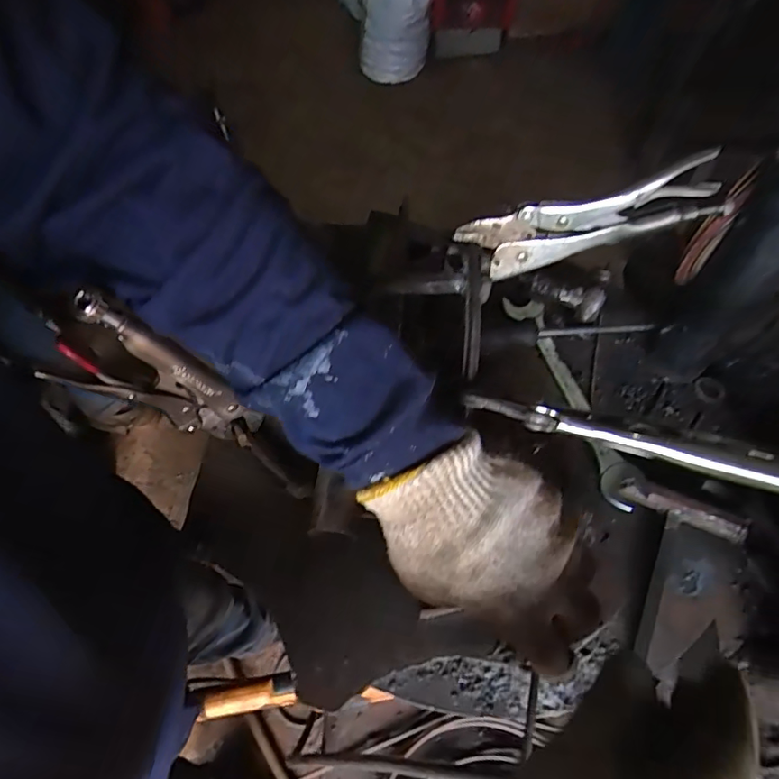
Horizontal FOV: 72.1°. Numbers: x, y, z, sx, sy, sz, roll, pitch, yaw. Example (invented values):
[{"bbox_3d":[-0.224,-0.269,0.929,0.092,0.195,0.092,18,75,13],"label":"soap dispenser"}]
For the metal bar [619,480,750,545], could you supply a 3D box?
[{"bbox_3d":[0.219,0.089,0.401,0.089,0.015,0.019,19,60,13],"label":"metal bar"}]

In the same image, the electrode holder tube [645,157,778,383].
[{"bbox_3d":[0.254,-0.080,0.397,0.067,0.197,0.045,39,69,15],"label":"electrode holder tube"}]

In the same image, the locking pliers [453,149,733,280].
[{"bbox_3d":[0.132,-0.116,0.359,0.166,0.054,0.016,-16,32,12],"label":"locking pliers"}]

